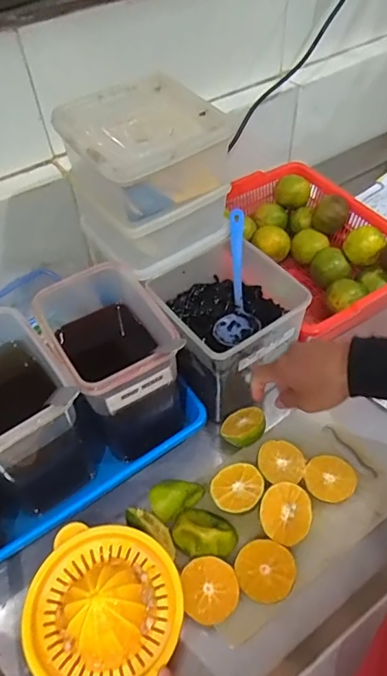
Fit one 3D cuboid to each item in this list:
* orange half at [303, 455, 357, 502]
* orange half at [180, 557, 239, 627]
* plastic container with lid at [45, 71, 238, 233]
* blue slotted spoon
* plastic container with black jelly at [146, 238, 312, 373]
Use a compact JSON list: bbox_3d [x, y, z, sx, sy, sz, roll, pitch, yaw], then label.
[{"bbox_3d":[0.143,0.153,0.513,0.050,0.025,0.050,29,58,22],"label":"orange half"},{"bbox_3d":[0.016,0.237,0.453,0.050,0.037,0.052,-1,52,1],"label":"orange half"},{"bbox_3d":[-0.051,-0.191,0.505,0.136,0.080,0.136,-28,56,-19],"label":"plastic container with lid"},{"bbox_3d":[0.054,-0.070,0.563,0.050,0.033,0.152,3,95,4],"label":"blue slotted spoon"},{"bbox_3d":[0.031,-0.032,0.563,0.137,0.097,0.162,-30,57,-21],"label":"plastic container with black jelly"}]

